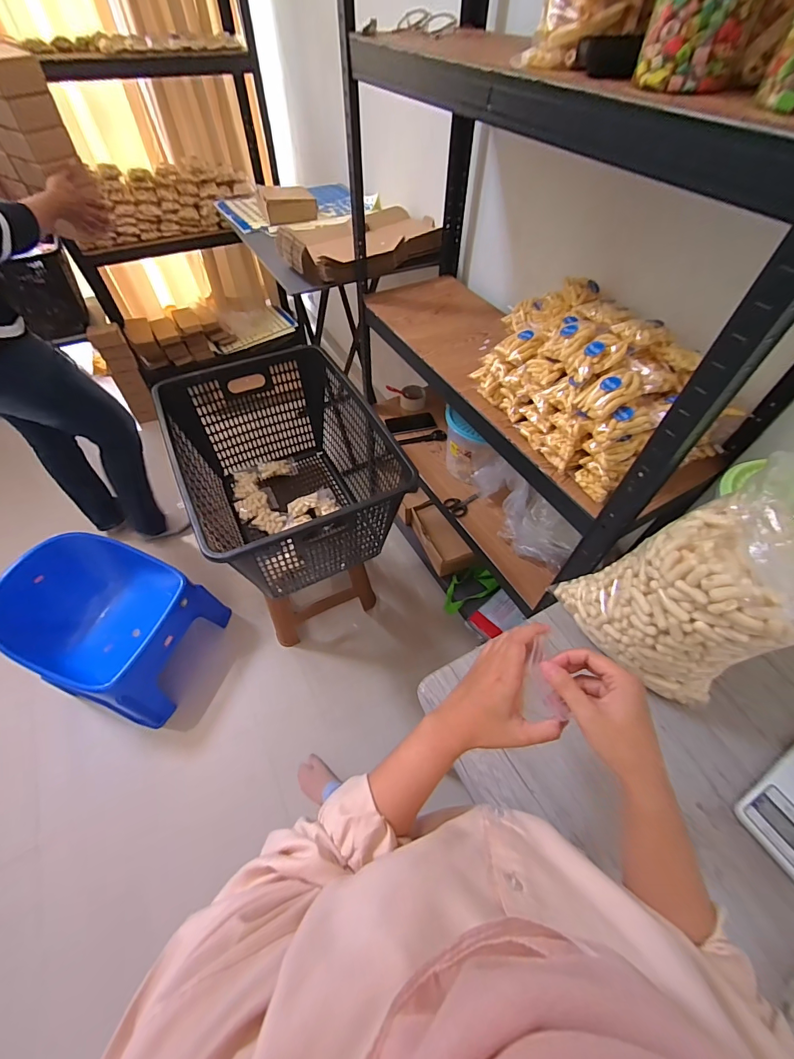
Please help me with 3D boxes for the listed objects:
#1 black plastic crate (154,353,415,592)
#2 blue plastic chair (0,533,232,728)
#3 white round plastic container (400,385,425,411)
[{"bbox_3d":[-0.262,-0.132,0.990,0.428,0.318,0.581,-22,58,-16],"label":"black plastic crate"},{"bbox_3d":[-0.823,0.270,1.171,0.349,0.399,0.391,17,56,11],"label":"blue plastic chair"},{"bbox_3d":[0.053,-0.444,1.349,0.088,0.058,0.068,3,55,2],"label":"white round plastic container"}]

